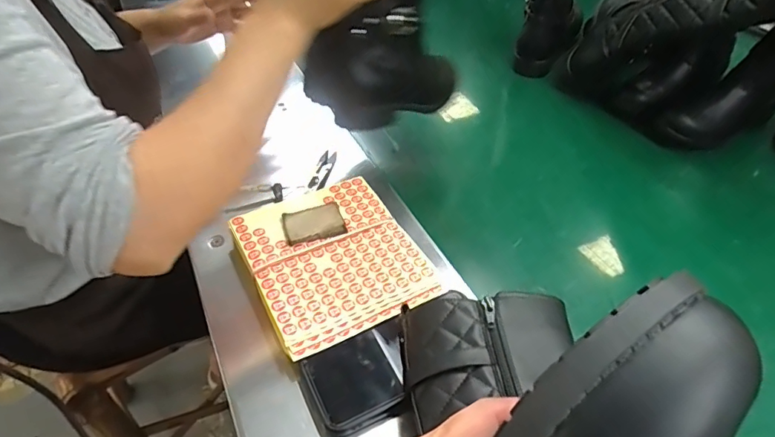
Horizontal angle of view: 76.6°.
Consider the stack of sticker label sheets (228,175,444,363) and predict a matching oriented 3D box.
[{"bbox_3d":[-0.056,0.037,0.494,0.156,0.022,0.182,-20,48,-19],"label":"stack of sticker label sheets"}]

